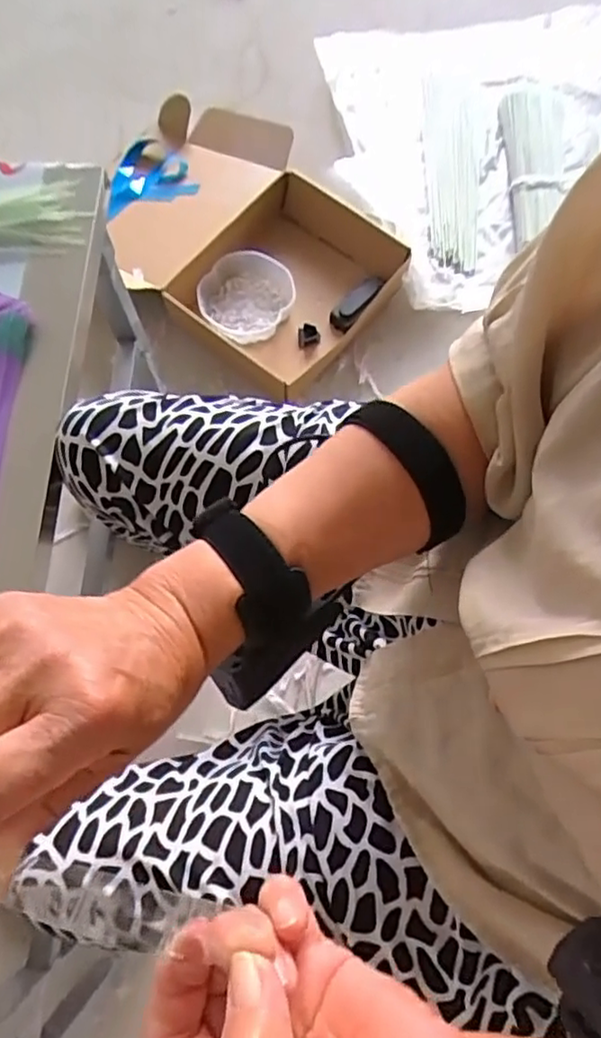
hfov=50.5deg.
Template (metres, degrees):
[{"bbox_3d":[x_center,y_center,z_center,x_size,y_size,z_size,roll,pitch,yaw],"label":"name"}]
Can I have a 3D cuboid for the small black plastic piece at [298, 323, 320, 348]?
[{"bbox_3d":[0.013,-0.314,1.088,0.035,0.029,0.043,-10,74,-5],"label":"small black plastic piece"}]

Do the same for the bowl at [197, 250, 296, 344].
[{"bbox_3d":[-0.091,-0.377,1.092,0.158,0.059,0.150,0,72,1],"label":"bowl"}]

